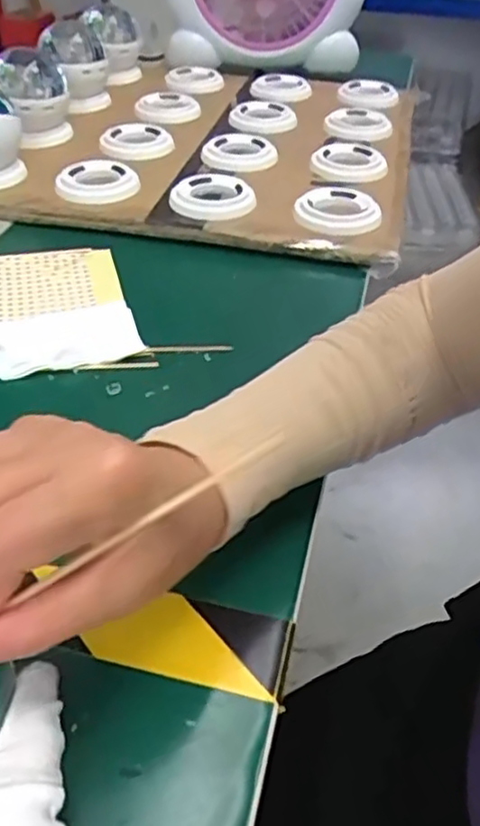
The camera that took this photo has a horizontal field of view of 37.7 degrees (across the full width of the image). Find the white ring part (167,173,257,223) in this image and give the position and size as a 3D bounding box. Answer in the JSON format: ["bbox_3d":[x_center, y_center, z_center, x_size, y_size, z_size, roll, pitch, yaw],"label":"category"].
[{"bbox_3d":[-0.026,-0.185,0.601,0.071,0.015,0.071,1,40,-1],"label":"white ring part"}]

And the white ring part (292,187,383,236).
[{"bbox_3d":[0.077,-0.168,0.584,0.065,0.014,0.071,1,40,-1],"label":"white ring part"}]

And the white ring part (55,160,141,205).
[{"bbox_3d":[-0.125,-0.201,0.618,0.070,0.019,0.070,-5,41,-8],"label":"white ring part"}]

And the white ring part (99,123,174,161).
[{"bbox_3d":[-0.100,-0.270,0.696,0.072,0.016,0.072,1,40,-1],"label":"white ring part"}]

